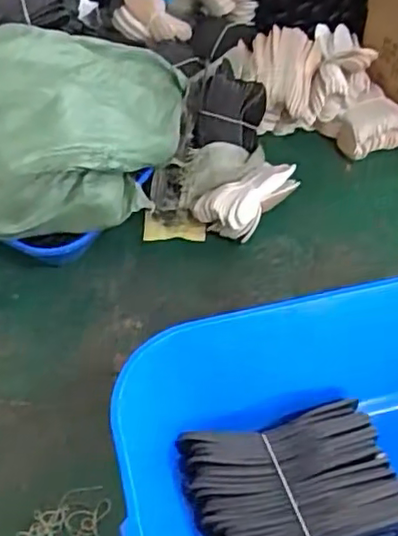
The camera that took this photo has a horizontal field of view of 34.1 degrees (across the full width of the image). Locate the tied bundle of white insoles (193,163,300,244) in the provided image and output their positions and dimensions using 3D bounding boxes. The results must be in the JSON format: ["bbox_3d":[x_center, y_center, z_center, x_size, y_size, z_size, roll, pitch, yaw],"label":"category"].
[{"bbox_3d":[0.130,-0.184,1.747,0.272,0.118,0.138,-35,58,-24],"label":"tied bundle of white insoles"}]

